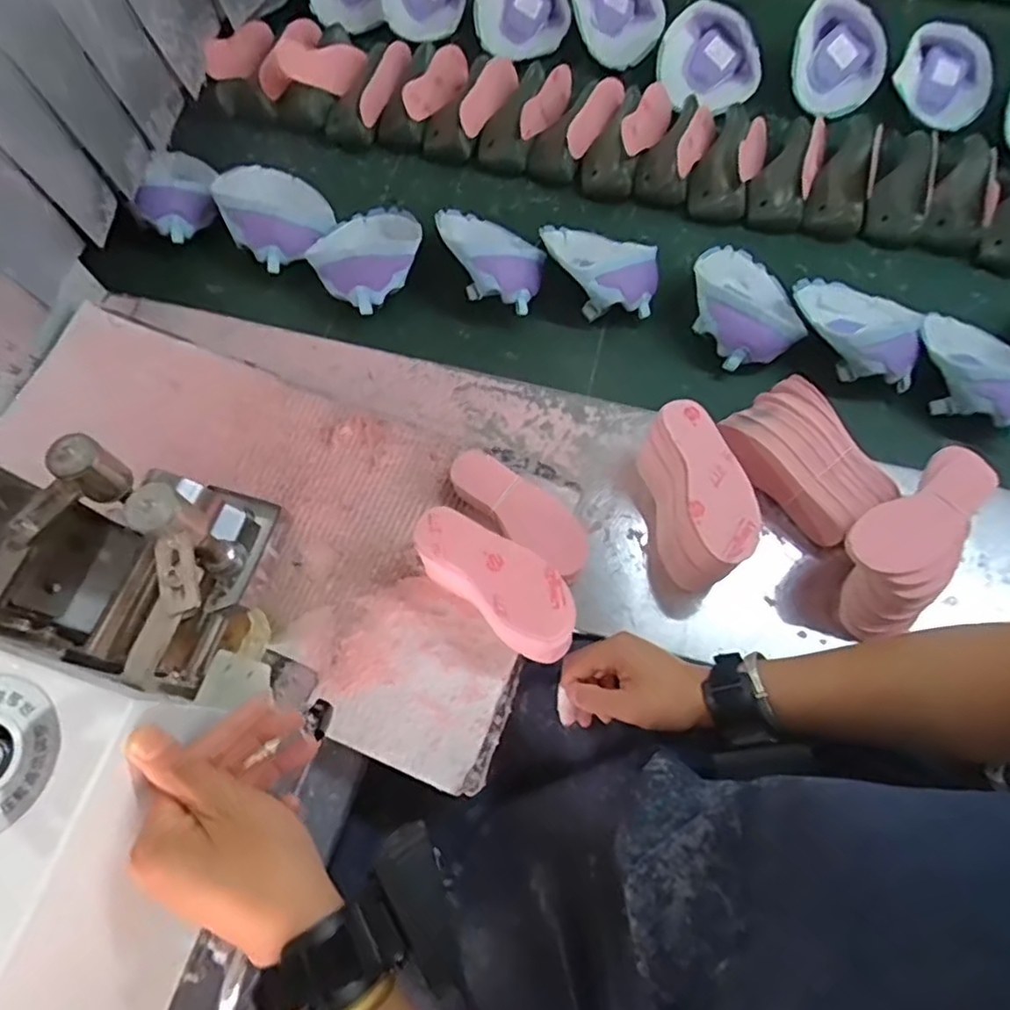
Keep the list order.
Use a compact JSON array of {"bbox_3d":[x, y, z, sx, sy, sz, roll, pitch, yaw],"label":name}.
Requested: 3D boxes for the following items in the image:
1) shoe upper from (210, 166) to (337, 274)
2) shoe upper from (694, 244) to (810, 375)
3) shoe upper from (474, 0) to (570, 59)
[{"bbox_3d":[-0.271,-0.354,0.757,0.120,0.062,0.161,-26,71,-9],"label":"shoe upper"},{"bbox_3d":[0.264,-0.227,0.702,0.114,0.062,0.150,-6,69,-1],"label":"shoe upper"},{"bbox_3d":[0.021,-0.670,0.867,0.125,0.027,0.125,3,98,-6],"label":"shoe upper"}]

